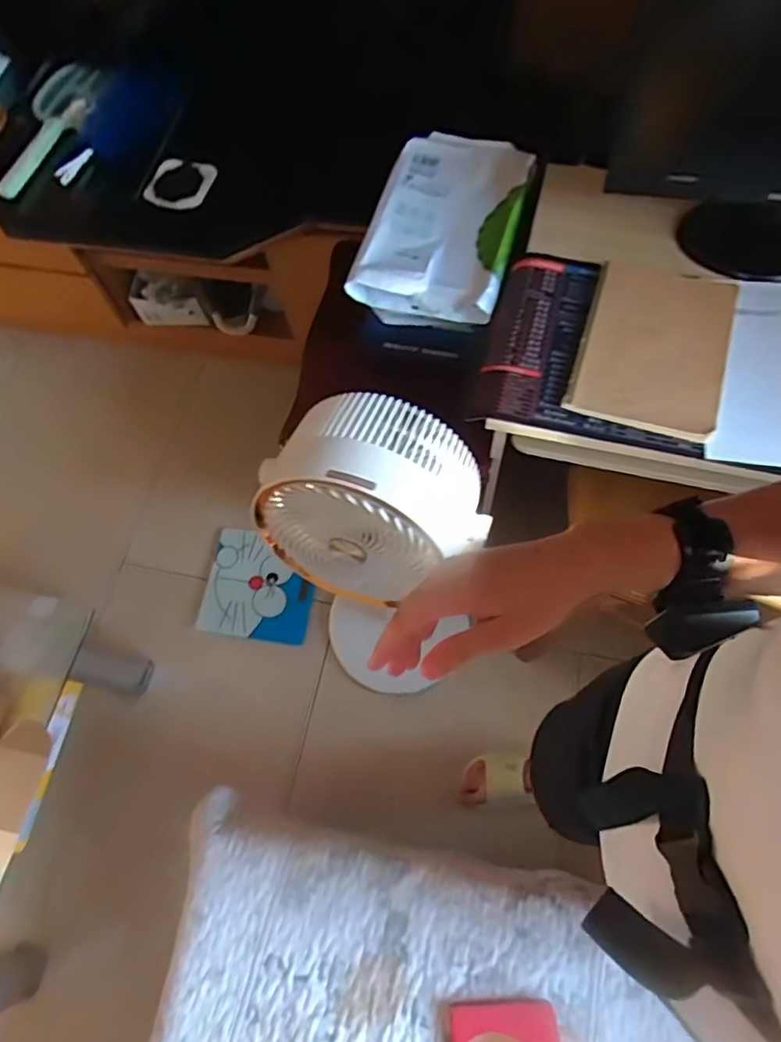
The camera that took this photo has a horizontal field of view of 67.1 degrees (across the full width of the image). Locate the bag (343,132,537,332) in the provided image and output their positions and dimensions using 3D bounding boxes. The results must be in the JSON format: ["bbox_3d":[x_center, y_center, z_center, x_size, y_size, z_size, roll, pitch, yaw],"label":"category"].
[{"bbox_3d":[0.082,-0.458,0.935,0.230,0.097,0.310,14,69,10],"label":"bag"}]

